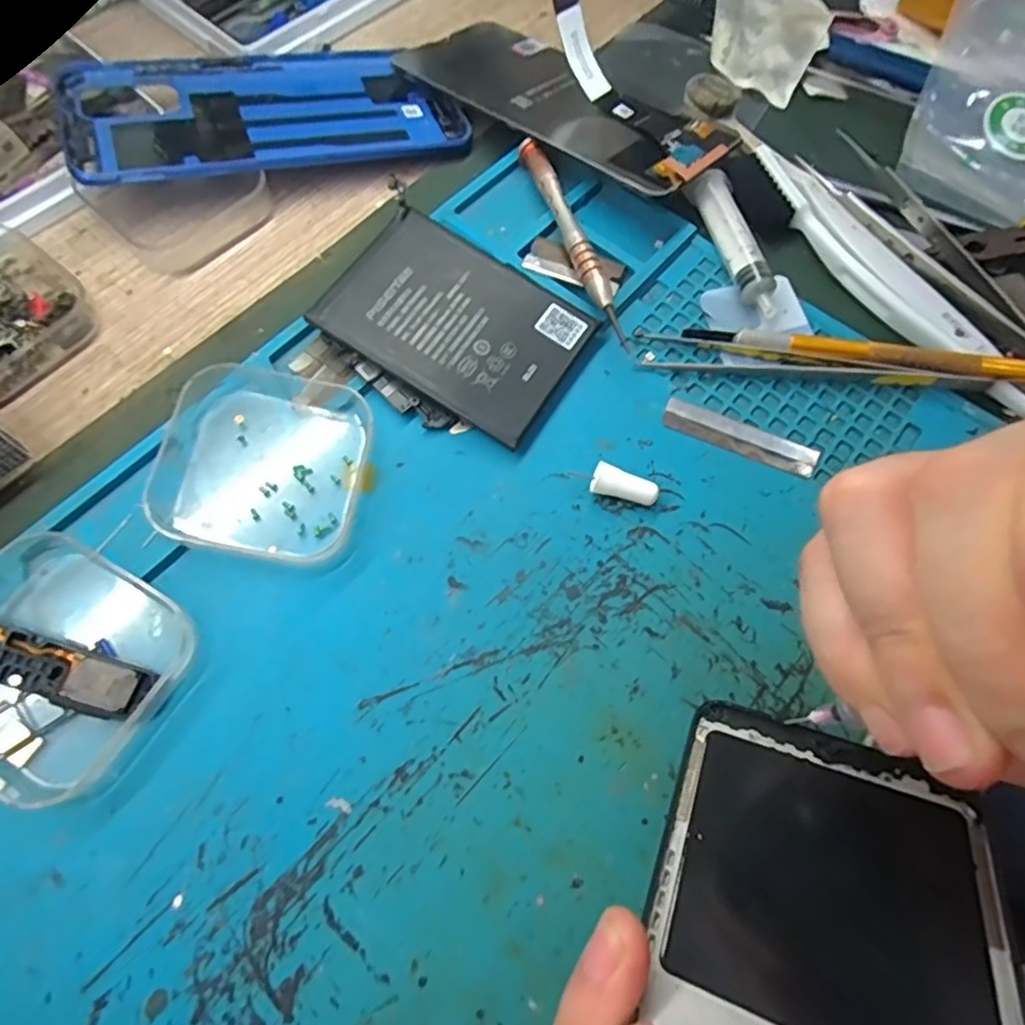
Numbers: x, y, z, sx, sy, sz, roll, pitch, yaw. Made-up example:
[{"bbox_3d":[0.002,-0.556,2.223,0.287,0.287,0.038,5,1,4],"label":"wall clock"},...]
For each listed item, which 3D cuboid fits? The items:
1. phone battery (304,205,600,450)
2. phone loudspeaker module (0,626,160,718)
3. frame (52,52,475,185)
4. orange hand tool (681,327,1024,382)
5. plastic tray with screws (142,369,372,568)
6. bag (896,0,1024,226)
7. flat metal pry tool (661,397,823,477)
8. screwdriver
[{"bbox_3d":[-0.020,-0.071,0.229,0.088,0.004,0.064,32,72,3],"label":"phone battery"},{"bbox_3d":[-0.137,0.042,0.172,0.065,0.005,0.015,25,68,-14],"label":"phone loudspeaker module"},{"bbox_3d":[-0.105,-0.176,0.269,0.162,0.007,0.079,-17,68,-18],"label":"frame"},{"bbox_3d":[0.135,-0.061,0.236,0.132,0.015,0.010,11,68,2],"label":"orange hand tool"},{"bbox_3d":[-0.085,-0.019,0.207,0.066,0.020,0.066,8,68,1],"label":"plastic tray with screws"},{"bbox_3d":[0.252,-0.204,0.297,0.096,0.015,0.164,25,70,7],"label":"bag"},{"bbox_3d":[0.085,-0.028,0.227,0.057,0.004,0.013,23,69,6],"label":"flat metal pry tool"},{"bbox_3d":[0.024,-0.114,0.252,0.011,0.013,0.104,-18,70,-9],"label":"screwdriver"}]

